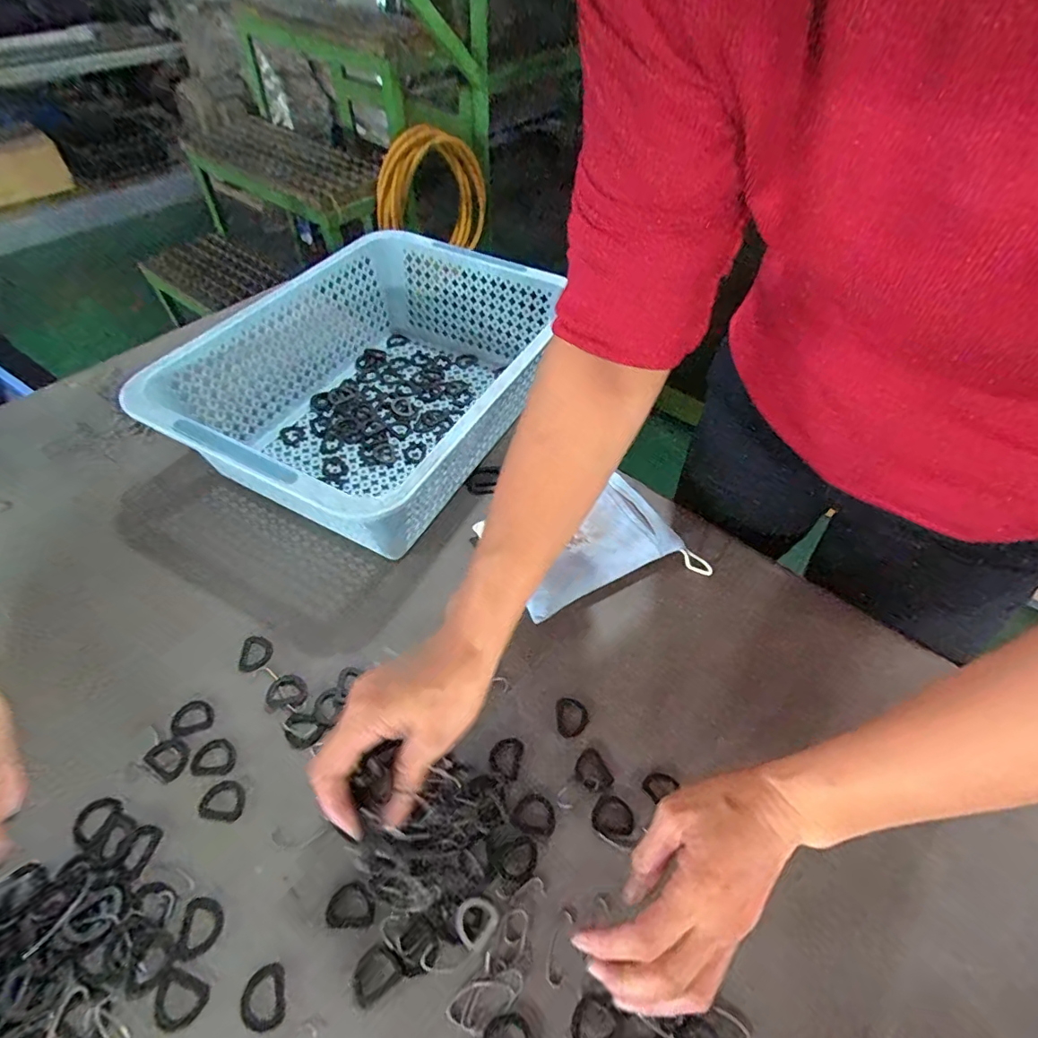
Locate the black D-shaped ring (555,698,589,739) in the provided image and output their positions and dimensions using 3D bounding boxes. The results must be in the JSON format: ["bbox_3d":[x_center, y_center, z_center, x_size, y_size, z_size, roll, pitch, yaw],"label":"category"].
[{"bbox_3d":[0.041,0.153,0.399,0.025,0.004,0.029,-2,52,-5],"label":"black D-shaped ring"}]

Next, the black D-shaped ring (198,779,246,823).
[{"bbox_3d":[-0.204,0.194,0.357,0.030,0.004,0.025,9,52,4],"label":"black D-shaped ring"}]

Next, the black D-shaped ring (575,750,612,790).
[{"bbox_3d":[0.053,0.183,0.376,0.023,0.004,0.028,-22,56,-19],"label":"black D-shaped ring"}]

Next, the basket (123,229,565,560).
[{"bbox_3d":[-0.139,-0.146,0.548,0.287,0.119,0.384,24,54,15],"label":"basket"}]

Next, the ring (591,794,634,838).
[{"bbox_3d":[0.065,0.205,0.357,0.028,0.004,0.025,23,54,14],"label":"ring"}]

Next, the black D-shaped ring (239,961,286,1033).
[{"bbox_3d":[-0.148,0.276,0.298,0.024,0.004,0.029,-11,53,-11],"label":"black D-shaped ring"}]

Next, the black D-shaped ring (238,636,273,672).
[{"bbox_3d":[-0.214,0.109,0.423,0.024,0.004,0.031,-1,52,-4],"label":"black D-shaped ring"}]

